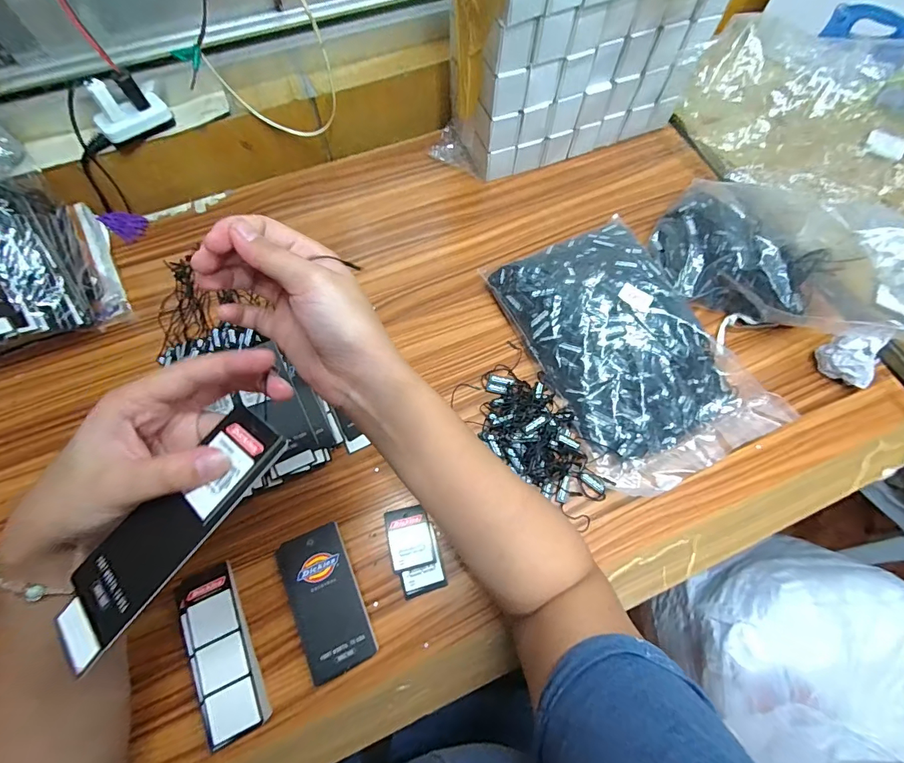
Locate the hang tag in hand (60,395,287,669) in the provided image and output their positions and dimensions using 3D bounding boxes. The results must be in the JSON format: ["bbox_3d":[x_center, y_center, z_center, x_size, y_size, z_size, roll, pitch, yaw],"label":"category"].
[{"bbox_3d":[-0.131,0.064,0.195,0.051,0.006,0.115,21,67,32],"label":"hang tag in hand"}]

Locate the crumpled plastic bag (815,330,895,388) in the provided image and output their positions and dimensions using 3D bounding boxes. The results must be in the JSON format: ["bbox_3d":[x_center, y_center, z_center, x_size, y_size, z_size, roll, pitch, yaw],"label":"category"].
[{"bbox_3d":[0.409,-0.022,0.416,0.040,0.042,0.052,-1,68,-1],"label":"crumpled plastic bag"}]

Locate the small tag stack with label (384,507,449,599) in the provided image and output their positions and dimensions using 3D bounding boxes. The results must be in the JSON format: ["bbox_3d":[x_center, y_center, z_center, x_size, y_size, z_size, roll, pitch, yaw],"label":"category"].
[{"bbox_3d":[-0.033,0.151,0.368,0.042,0.010,0.073,-13,69,-6],"label":"small tag stack with label"}]

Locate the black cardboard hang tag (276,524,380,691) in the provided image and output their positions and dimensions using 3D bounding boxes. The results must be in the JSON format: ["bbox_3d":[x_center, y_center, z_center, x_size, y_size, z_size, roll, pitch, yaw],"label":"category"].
[{"bbox_3d":[-0.104,0.182,0.344,0.052,0.023,0.108,-23,70,-9],"label":"black cardboard hang tag"}]

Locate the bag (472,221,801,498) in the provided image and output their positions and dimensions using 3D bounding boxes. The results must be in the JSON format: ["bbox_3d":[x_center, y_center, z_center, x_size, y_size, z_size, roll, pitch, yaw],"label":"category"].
[{"bbox_3d":[0.184,-0.040,0.418,0.188,0.059,0.268,-22,70,-9],"label":"bag"}]

